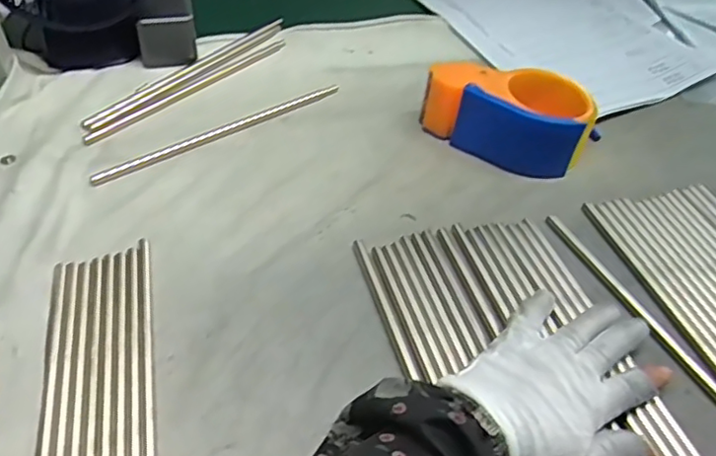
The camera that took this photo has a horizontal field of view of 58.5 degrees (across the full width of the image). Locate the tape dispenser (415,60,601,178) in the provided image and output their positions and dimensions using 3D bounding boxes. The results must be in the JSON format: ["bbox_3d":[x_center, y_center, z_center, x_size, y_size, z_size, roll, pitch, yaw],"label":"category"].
[{"bbox_3d":[0.132,-0.104,0.551,0.138,0.056,0.089,25,51,17],"label":"tape dispenser"}]

